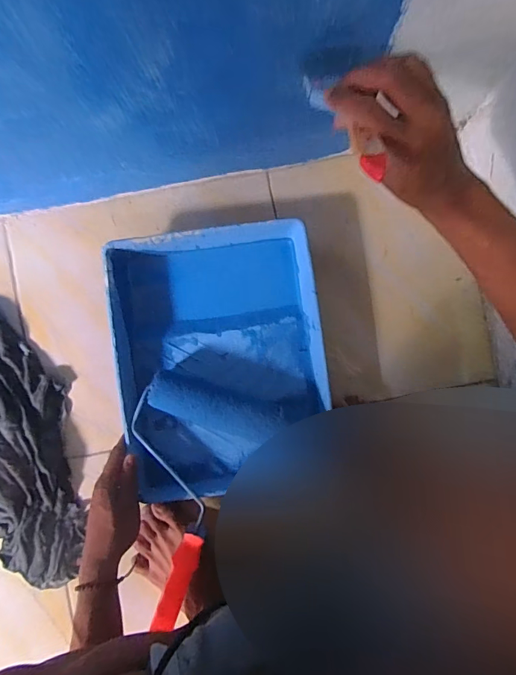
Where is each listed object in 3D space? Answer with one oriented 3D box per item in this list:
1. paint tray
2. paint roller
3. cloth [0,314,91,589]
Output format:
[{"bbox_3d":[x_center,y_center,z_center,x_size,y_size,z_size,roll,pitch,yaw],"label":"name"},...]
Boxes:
[{"bbox_3d":[-0.049,0.030,0.553,0.267,0.052,0.344,-8,89,-2],"label":"paint tray"},{"bbox_3d":[-0.100,0.182,0.532,0.204,0.071,0.299,33,88,-1],"label":"paint roller"},{"bbox_3d":[-0.384,0.113,0.576,0.192,0.050,0.495,-31,90,-2],"label":"cloth"}]

